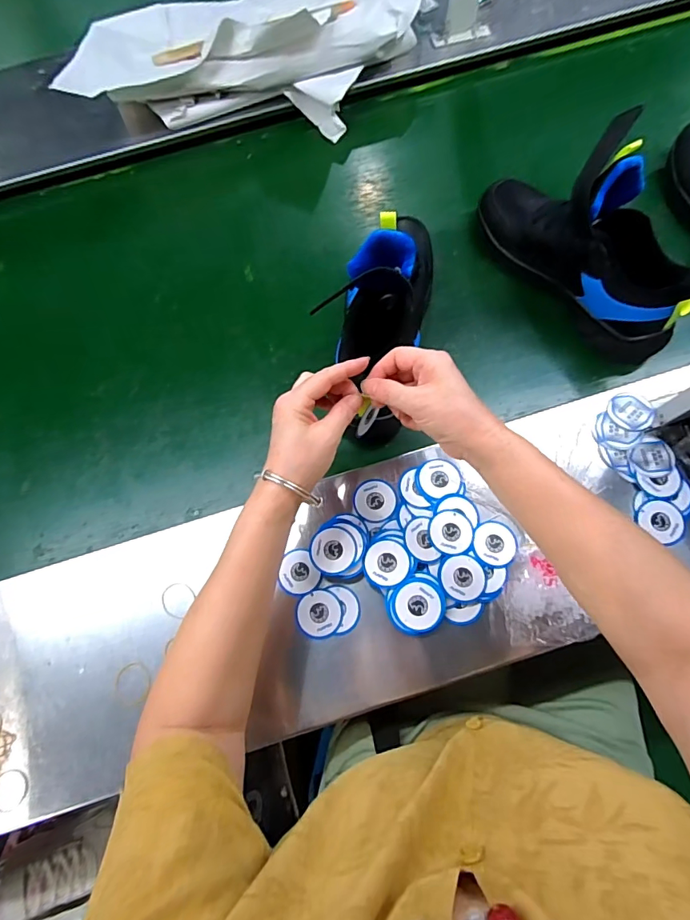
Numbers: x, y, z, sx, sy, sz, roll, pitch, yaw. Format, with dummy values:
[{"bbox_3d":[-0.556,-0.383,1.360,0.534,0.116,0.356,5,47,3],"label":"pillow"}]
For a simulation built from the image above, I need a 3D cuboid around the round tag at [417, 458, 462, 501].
[{"bbox_3d":[0.103,0.020,0.494,0.050,0.004,0.044,-18,67,-9],"label":"round tag"}]

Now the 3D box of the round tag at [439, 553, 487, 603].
[{"bbox_3d":[0.118,0.119,0.455,0.046,0.007,0.047,0,74,1],"label":"round tag"}]

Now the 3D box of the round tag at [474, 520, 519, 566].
[{"bbox_3d":[0.156,0.086,0.469,0.043,0.008,0.045,0,74,1],"label":"round tag"}]

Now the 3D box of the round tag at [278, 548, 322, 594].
[{"bbox_3d":[-0.050,0.119,0.479,0.039,0.006,0.046,-25,75,-6],"label":"round tag"}]

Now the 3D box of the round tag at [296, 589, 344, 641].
[{"bbox_3d":[-0.026,0.157,0.460,0.046,0.004,0.047,0,74,1],"label":"round tag"}]

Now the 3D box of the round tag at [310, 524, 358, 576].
[{"bbox_3d":[-0.012,0.092,0.463,0.047,0.005,0.048,-2,75,8],"label":"round tag"}]

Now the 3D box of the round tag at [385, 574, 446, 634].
[{"bbox_3d":[0.071,0.143,0.445,0.058,0.006,0.052,-31,69,-7],"label":"round tag"}]

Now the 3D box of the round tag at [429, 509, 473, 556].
[{"bbox_3d":[0.110,0.074,0.467,0.045,0.004,0.046,0,74,1],"label":"round tag"}]

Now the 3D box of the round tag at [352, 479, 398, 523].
[{"bbox_3d":[0.033,0.045,0.499,0.045,0.006,0.047,0,74,1],"label":"round tag"}]

